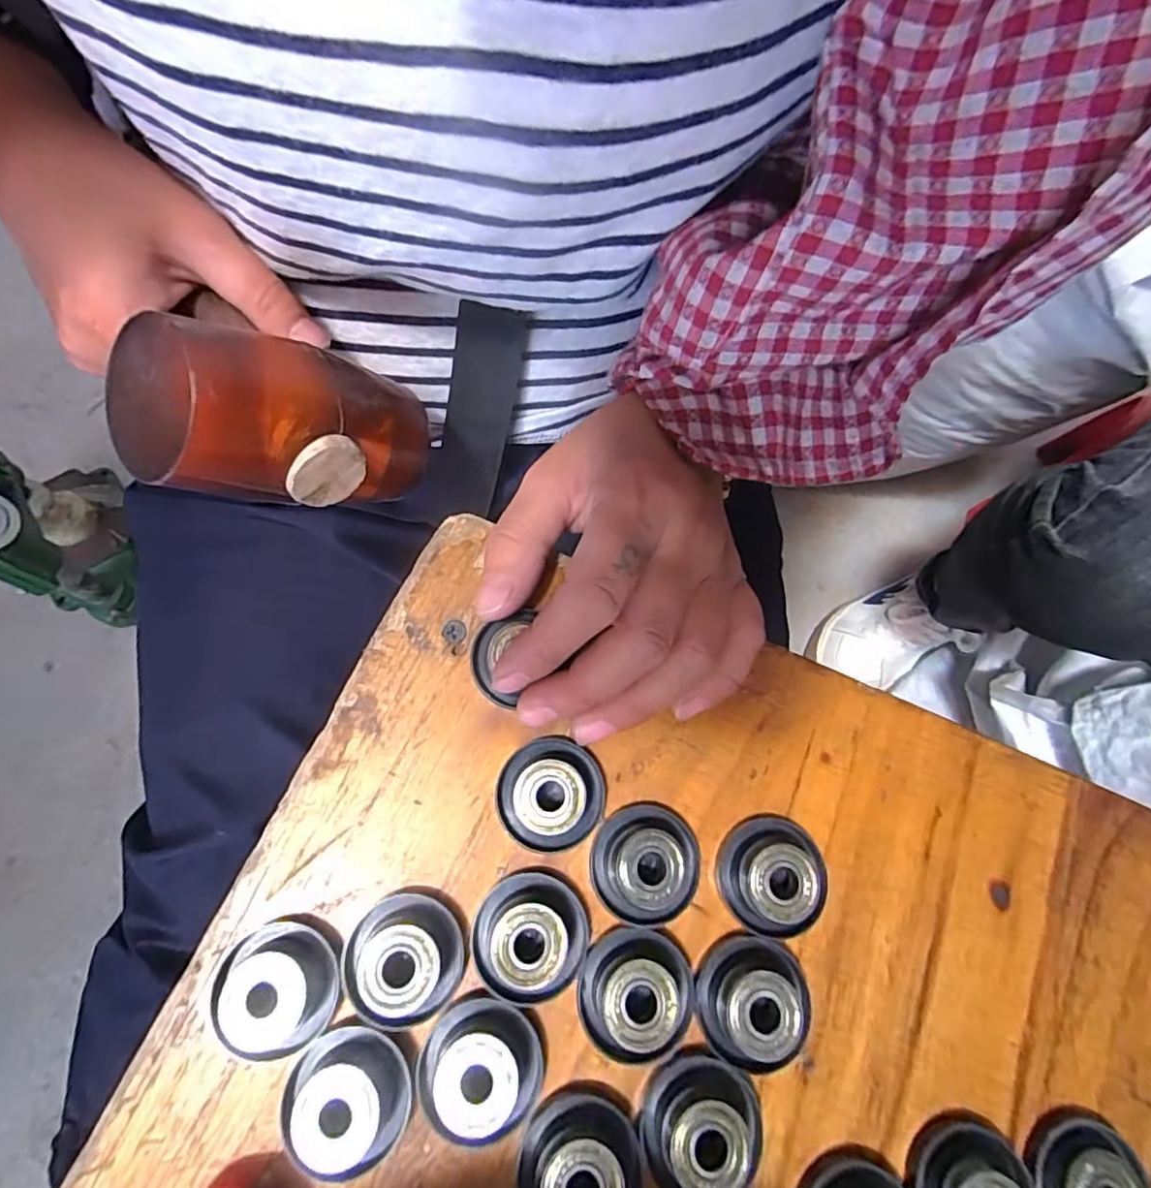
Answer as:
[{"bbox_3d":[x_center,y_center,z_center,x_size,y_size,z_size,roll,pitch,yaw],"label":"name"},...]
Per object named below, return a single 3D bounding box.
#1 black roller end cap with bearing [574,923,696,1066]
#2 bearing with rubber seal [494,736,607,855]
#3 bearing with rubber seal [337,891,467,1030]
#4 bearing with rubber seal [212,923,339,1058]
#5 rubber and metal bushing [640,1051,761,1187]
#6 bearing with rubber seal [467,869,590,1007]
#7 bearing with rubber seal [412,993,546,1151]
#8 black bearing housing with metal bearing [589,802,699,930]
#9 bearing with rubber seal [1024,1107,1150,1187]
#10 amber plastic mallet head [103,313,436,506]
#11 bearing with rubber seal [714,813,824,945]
[{"bbox_3d":[0.016,0.112,0.165,0.028,0.015,0.032,16,67,4],"label":"black roller end cap with bearing"},{"bbox_3d":[-0.008,0.060,0.181,0.033,0.016,0.032,1,66,-2],"label":"bearing with rubber seal"},{"bbox_3d":[-0.050,0.102,0.165,0.032,0.011,0.032,1,66,-2],"label":"bearing with rubber seal"},{"bbox_3d":[-0.080,0.107,0.160,0.029,0.015,0.030,1,66,-2],"label":"bearing with rubber seal"},{"bbox_3d":[0.033,0.142,0.158,0.032,0.014,0.028,-42,74,-18],"label":"rubber and metal bushing"},{"bbox_3d":[-0.013,0.097,0.168,0.032,0.014,0.031,1,66,-2],"label":"bearing with rubber seal"},{"bbox_3d":[-0.025,0.127,0.159,0.032,0.013,0.028,22,67,7],"label":"bearing with rubber seal"},{"bbox_3d":[0.021,0.080,0.176,0.031,0.013,0.032,1,66,-2],"label":"black bearing housing with metal bearing"},{"bbox_3d":[0.140,0.161,0.162,0.031,0.009,0.029,1,66,-2],"label":"bearing with rubber seal"},{"bbox_3d":[-0.101,-0.064,0.214,0.104,0.045,0.053,-4,57,-53],"label":"amber plastic mallet head"},{"bbox_3d":[0.060,0.084,0.177,0.030,0.015,0.033,15,66,4],"label":"bearing with rubber seal"}]

